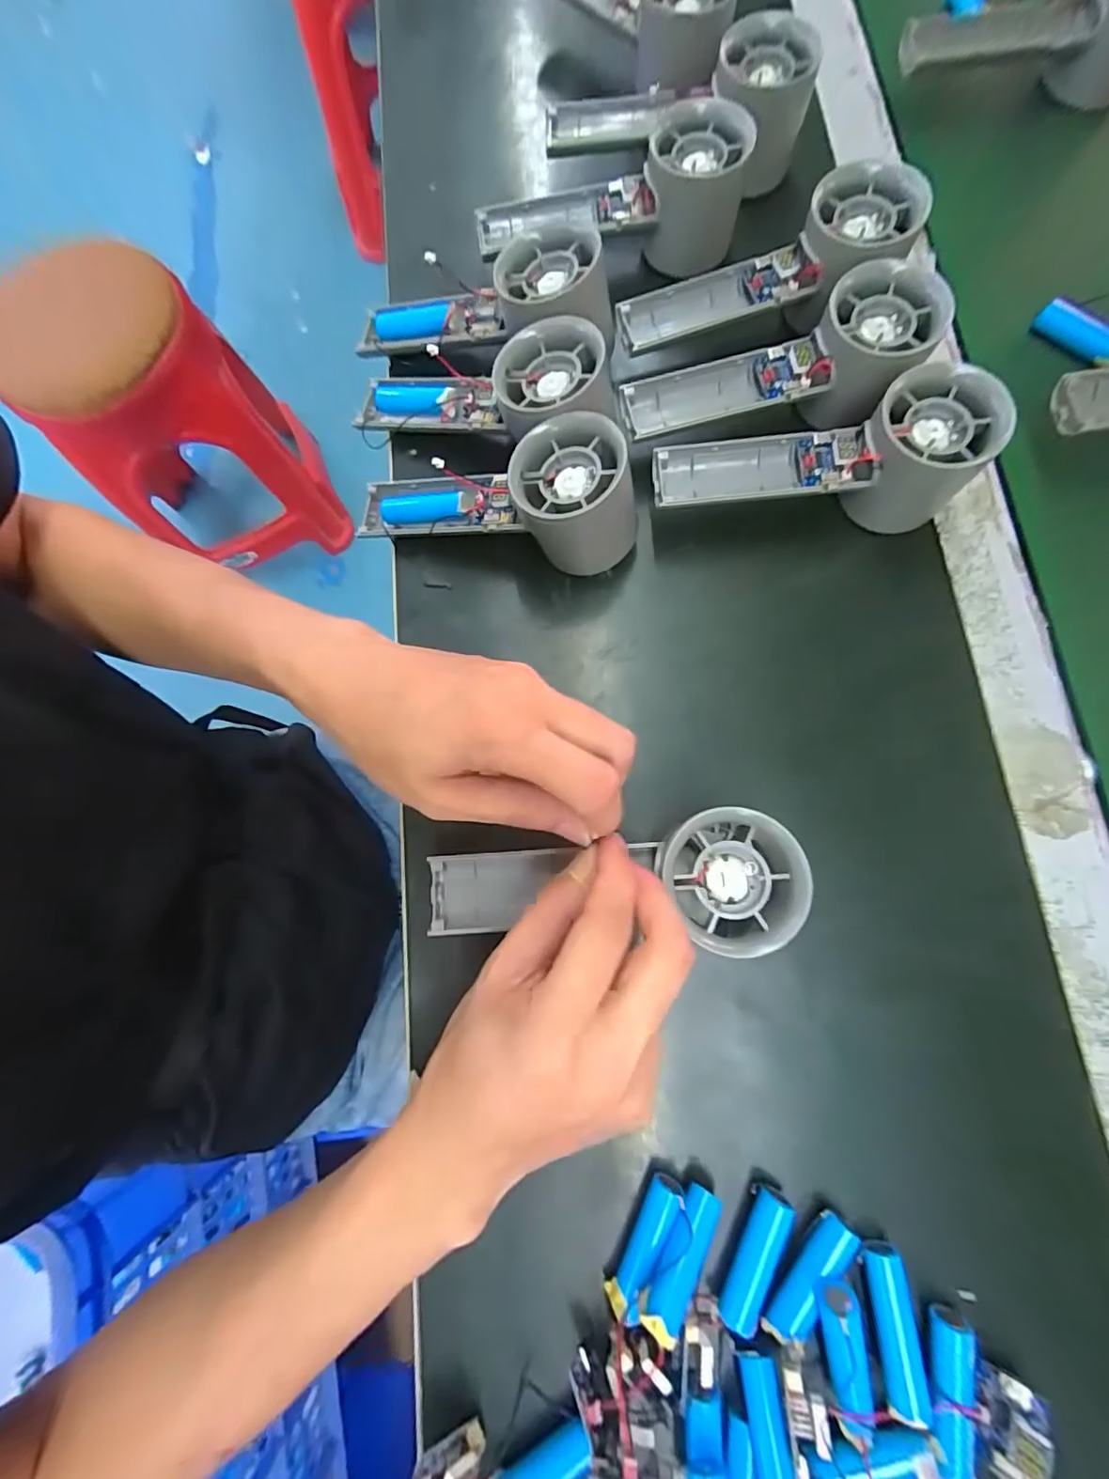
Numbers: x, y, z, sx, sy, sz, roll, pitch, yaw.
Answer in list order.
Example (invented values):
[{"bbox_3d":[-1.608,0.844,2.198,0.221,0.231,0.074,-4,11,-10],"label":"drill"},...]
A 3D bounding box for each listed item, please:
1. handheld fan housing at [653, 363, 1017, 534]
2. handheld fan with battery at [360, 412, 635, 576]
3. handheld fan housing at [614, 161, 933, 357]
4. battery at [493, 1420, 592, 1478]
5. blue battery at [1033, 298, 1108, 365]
[{"bbox_3d":[0.134,-0.144,0.284,0.160,0.059,0.050,0,74,11],"label":"handheld fan housing"},{"bbox_3d":[-0.034,-0.121,0.296,0.163,0.061,0.064,5,73,24],"label":"handheld fan with battery"},{"bbox_3d":[0.119,-0.258,0.307,0.164,0.044,0.063,-15,75,13],"label":"handheld fan housing"},{"bbox_3d":[-0.004,0.289,0.210,0.043,0.015,0.013,-35,78,-4],"label":"battery"},{"bbox_3d":[0.307,-0.238,0.312,0.051,0.014,0.013,37,82,10],"label":"blue battery"}]

